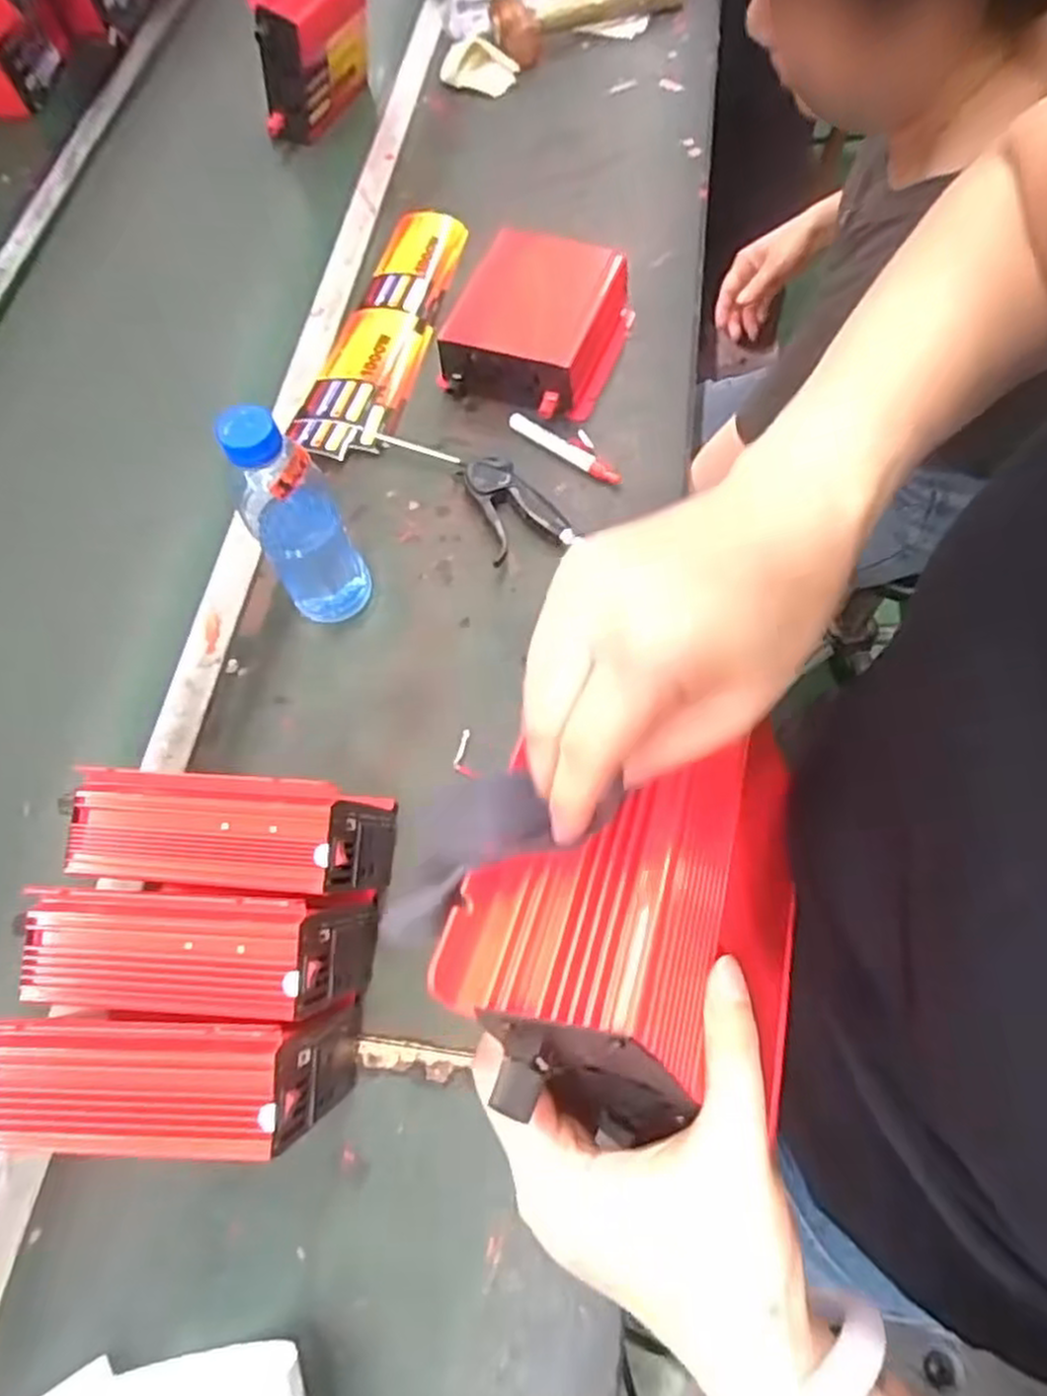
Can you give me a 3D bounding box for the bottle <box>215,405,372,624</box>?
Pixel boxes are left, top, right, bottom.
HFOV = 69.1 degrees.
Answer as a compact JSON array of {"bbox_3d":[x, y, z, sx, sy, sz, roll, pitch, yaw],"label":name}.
[{"bbox_3d":[-0.180,-0.139,0.616,0.072,0.217,0.065,-32,66,-11],"label":"bottle"}]

